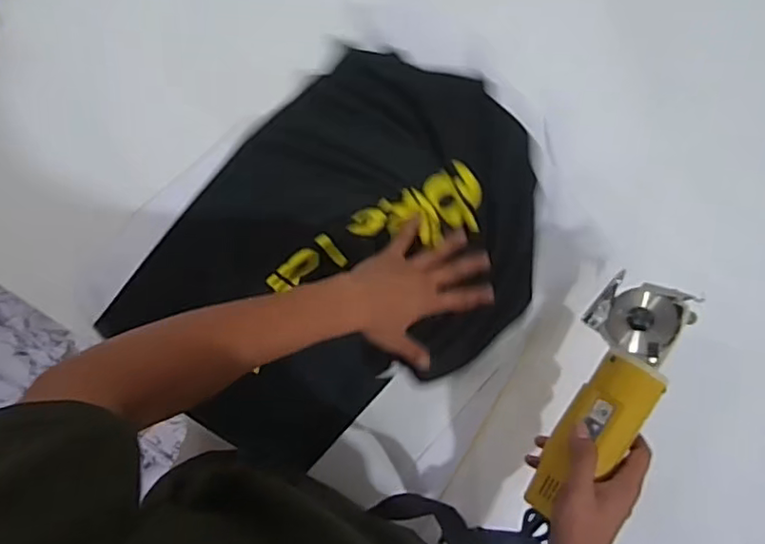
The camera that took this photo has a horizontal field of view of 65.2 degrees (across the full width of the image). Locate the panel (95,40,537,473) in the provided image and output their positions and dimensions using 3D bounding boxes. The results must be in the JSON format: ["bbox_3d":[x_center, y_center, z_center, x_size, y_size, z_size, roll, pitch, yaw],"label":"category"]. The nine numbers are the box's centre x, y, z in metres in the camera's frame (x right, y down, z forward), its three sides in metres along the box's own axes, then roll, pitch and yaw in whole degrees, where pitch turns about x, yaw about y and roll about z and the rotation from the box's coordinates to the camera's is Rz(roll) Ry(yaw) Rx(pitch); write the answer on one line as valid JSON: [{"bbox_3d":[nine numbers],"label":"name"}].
[{"bbox_3d":[-0.021,-0.006,0.652,0.340,0.044,0.446,41,82,-4],"label":"panel"}]

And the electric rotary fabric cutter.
[{"bbox_3d":[0.213,0.119,0.569,0.082,0.056,0.239,30,86,-6],"label":"electric rotary fabric cutter"}]

